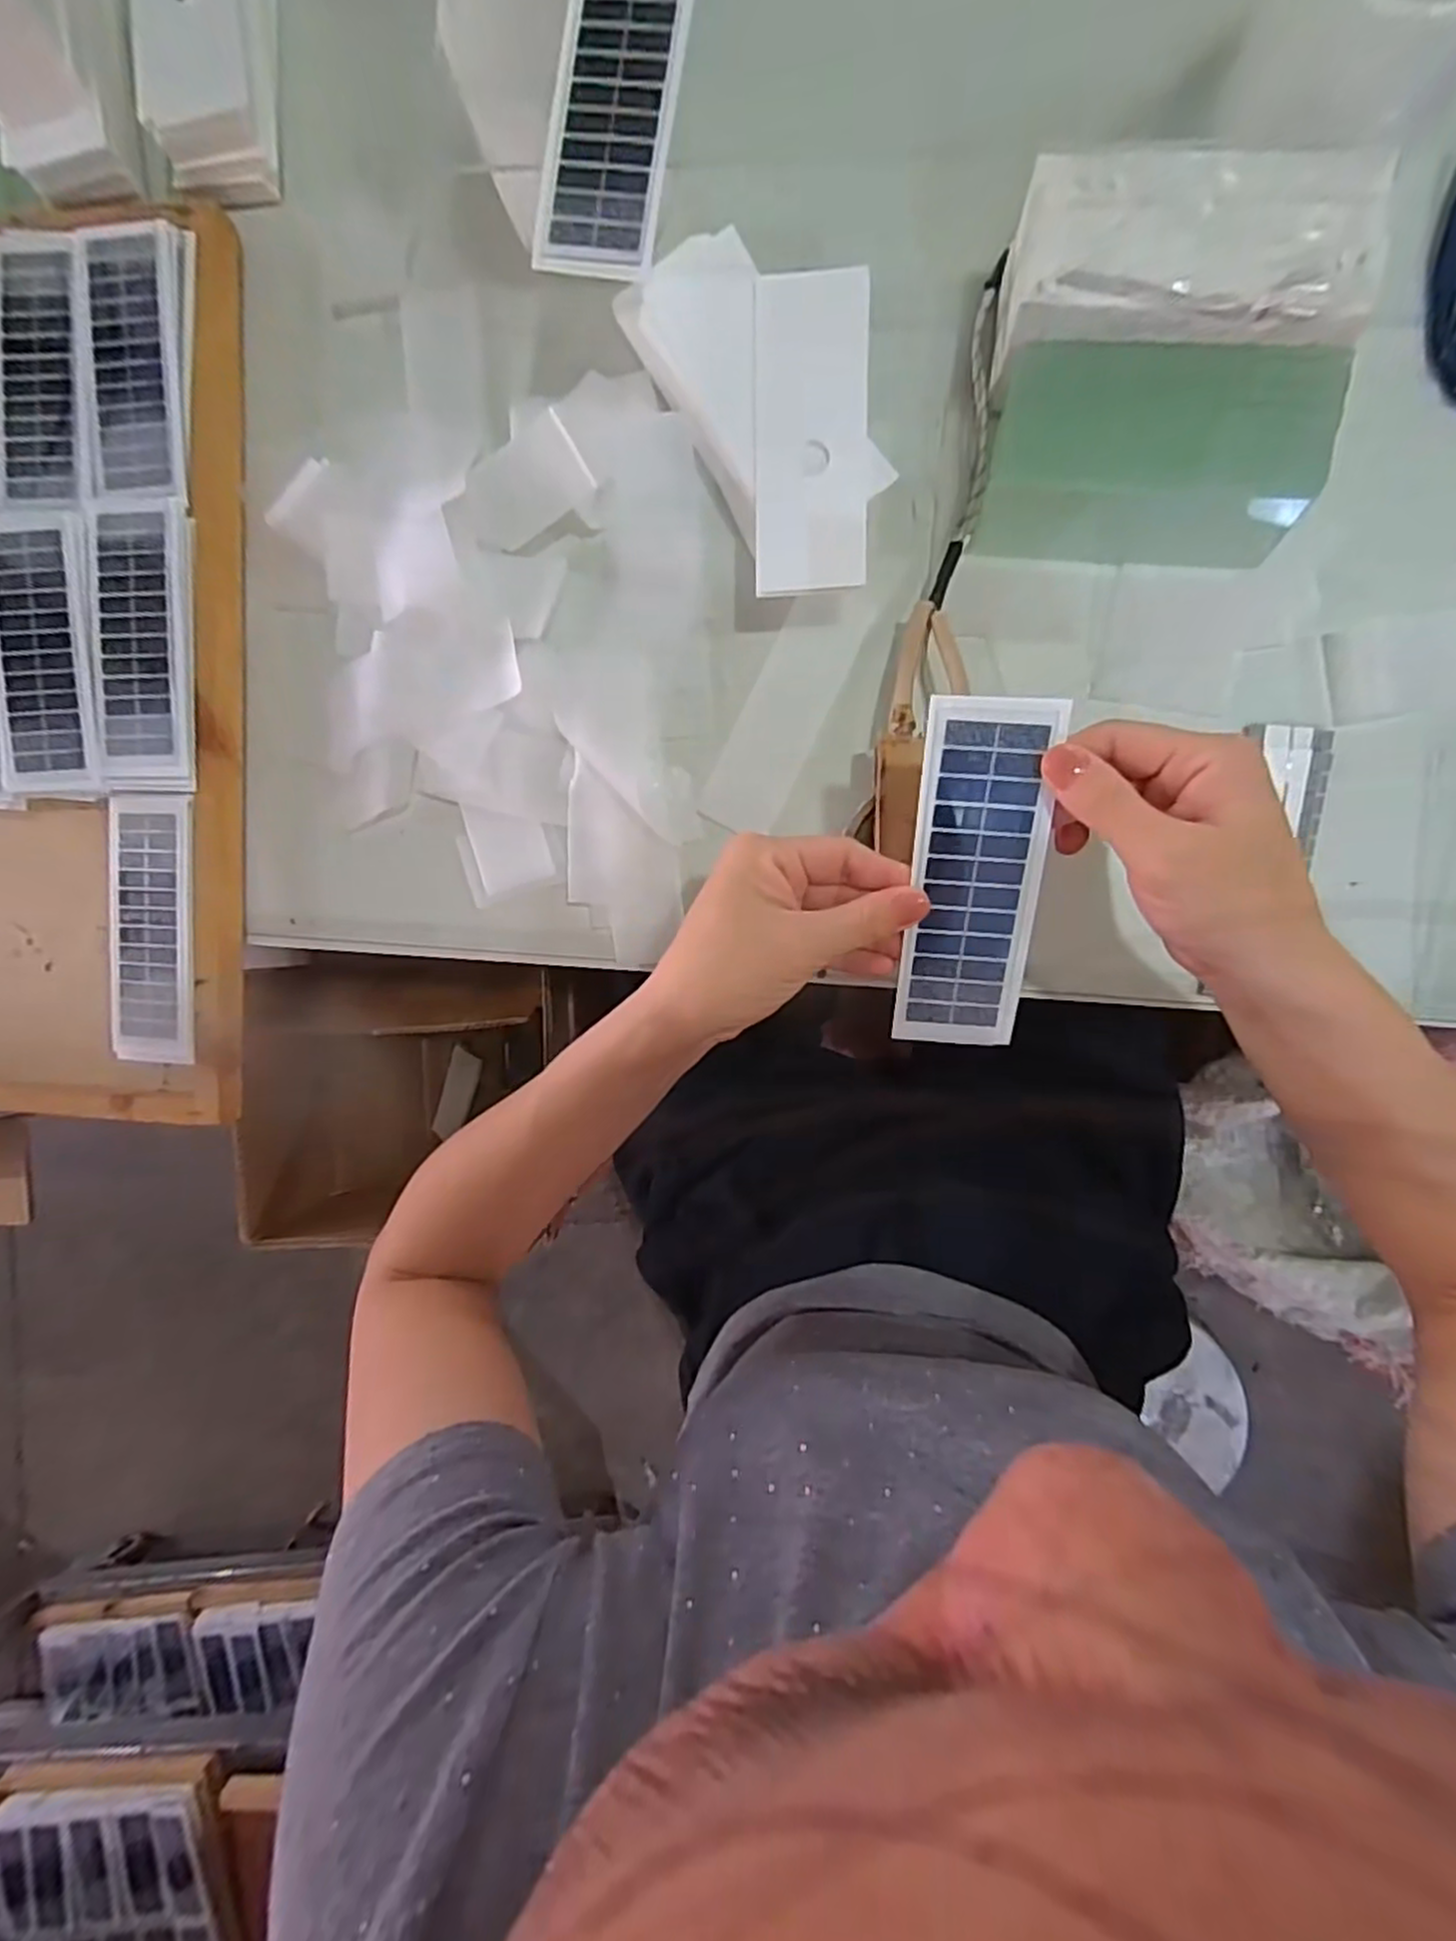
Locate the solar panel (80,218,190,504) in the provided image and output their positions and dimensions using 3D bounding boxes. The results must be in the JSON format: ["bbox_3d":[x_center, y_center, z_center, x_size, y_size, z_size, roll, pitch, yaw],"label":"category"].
[{"bbox_3d":[-0.319,-0.321,0.398,0.054,0.009,0.140,0,96,7],"label":"solar panel"}]

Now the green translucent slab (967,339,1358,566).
[{"bbox_3d":[0.195,-0.237,0.347,0.137,0.049,0.073,7,95,6],"label":"green translucent slab"}]

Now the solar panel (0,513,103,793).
[{"bbox_3d":[-0.369,-0.172,0.402,0.058,0.010,0.146,-1,94,7],"label":"solar panel"}]

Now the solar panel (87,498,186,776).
[{"bbox_3d":[-0.315,-0.177,0.401,0.048,0.013,0.143,-1,94,7],"label":"solar panel"}]

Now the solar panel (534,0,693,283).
[{"bbox_3d":[-0.045,-0.363,0.307,0.050,0.005,0.138,11,96,4],"label":"solar panel"}]

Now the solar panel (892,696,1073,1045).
[{"bbox_3d":[0.101,-0.035,0.306,0.051,0.004,0.142,3,110,7],"label":"solar panel"}]

